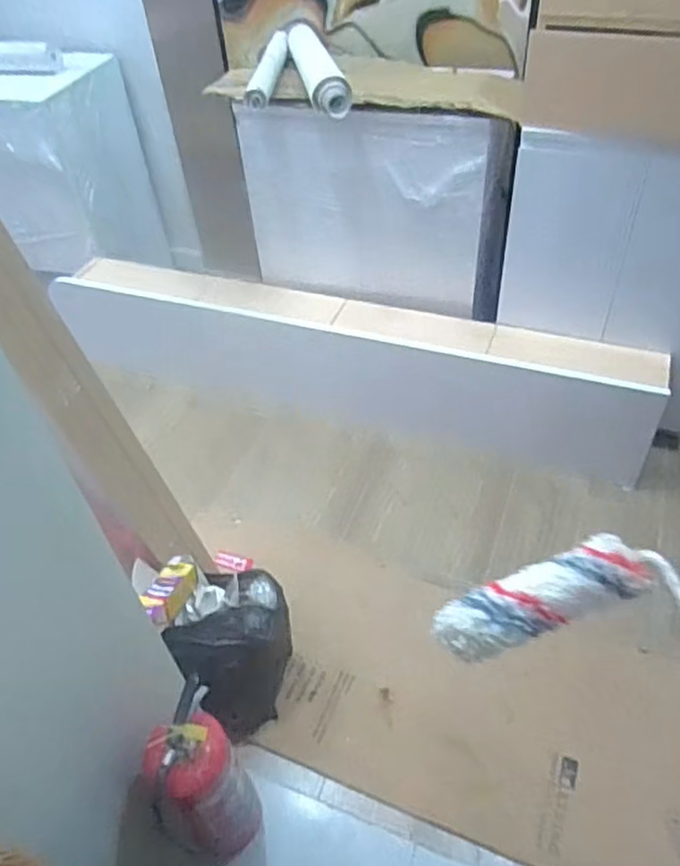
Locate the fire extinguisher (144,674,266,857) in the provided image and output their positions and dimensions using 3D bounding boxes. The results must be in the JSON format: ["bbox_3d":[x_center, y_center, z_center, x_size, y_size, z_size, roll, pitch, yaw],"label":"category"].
[{"bbox_3d":[-0.244,0.645,1.195,0.138,0.469,0.181,-21,48,-15],"label":"fire extinguisher"}]

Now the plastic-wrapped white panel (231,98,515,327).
[{"bbox_3d":[0.087,-0.614,1.846,0.757,0.576,0.053,12,49,16],"label":"plastic-wrapped white panel"}]

